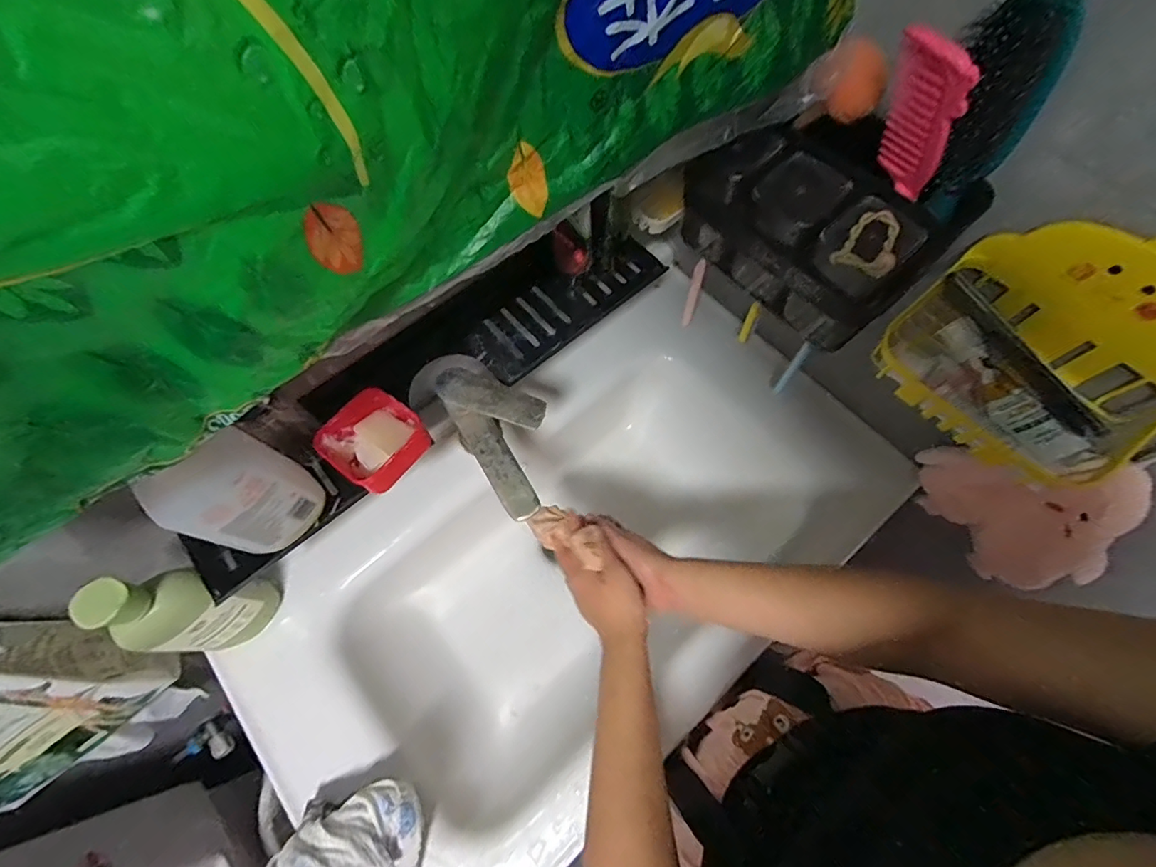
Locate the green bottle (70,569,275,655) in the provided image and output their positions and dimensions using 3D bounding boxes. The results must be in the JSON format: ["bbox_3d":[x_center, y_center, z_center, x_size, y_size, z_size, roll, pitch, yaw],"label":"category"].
[{"bbox_3d":[-0.392,0.184,0.501,0.067,0.215,0.074,-5,69,-1],"label":"green bottle"}]

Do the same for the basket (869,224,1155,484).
[{"bbox_3d":[0.373,-0.055,0.391,0.121,0.132,0.207,-39,73,-13],"label":"basket"}]

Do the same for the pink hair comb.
[{"bbox_3d":[0.241,-0.216,0.344,0.004,0.129,0.050,-43,63,7],"label":"pink hair comb"}]

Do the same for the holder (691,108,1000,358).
[{"bbox_3d":[0.222,-0.201,0.454,0.144,0.138,0.210,-34,72,-11],"label":"holder"}]

